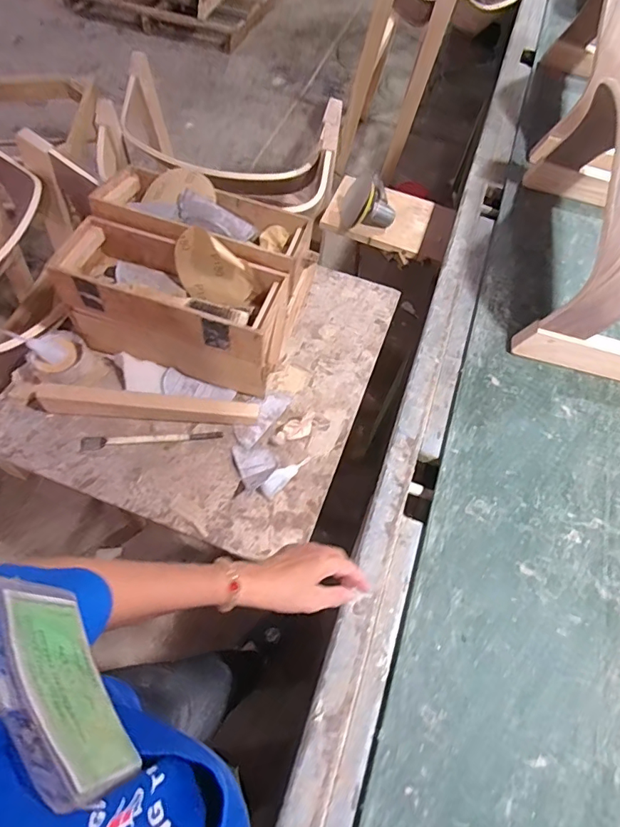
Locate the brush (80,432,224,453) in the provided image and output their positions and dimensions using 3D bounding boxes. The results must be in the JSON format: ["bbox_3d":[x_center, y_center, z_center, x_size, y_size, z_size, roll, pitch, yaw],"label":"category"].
[{"bbox_3d":[-0.240,0.040,0.714,0.207,0.009,0.025,-4,61,-5],"label":"brush"}]

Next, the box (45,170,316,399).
[{"bbox_3d":[-0.179,-0.211,0.756,0.326,0.195,0.249,16,62,6],"label":"box"}]

